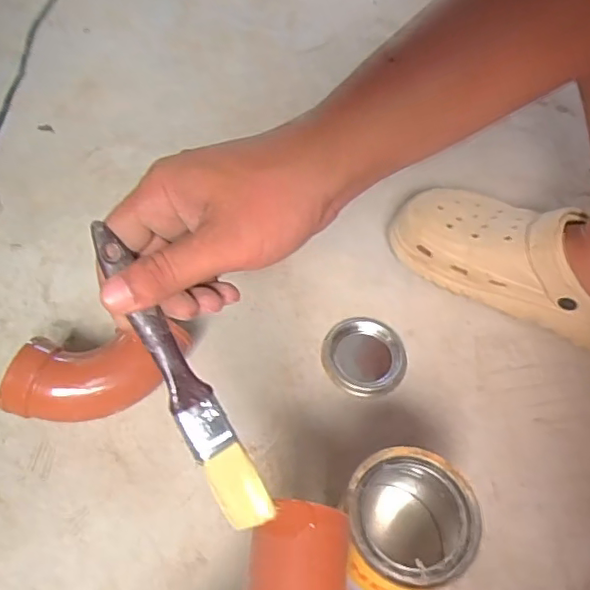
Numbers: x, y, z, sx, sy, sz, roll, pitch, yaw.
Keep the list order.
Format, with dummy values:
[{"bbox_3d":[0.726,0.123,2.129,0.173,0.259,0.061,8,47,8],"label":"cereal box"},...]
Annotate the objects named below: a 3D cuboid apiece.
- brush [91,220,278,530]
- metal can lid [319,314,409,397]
[{"bbox_3d":[-0.060,0.046,0.295,0.024,0.008,0.177,-30,100,-23],"label":"brush"},{"bbox_3d":[0.064,0.055,0.521,0.076,0.018,0.079,2,55,-3],"label":"metal can lid"}]

